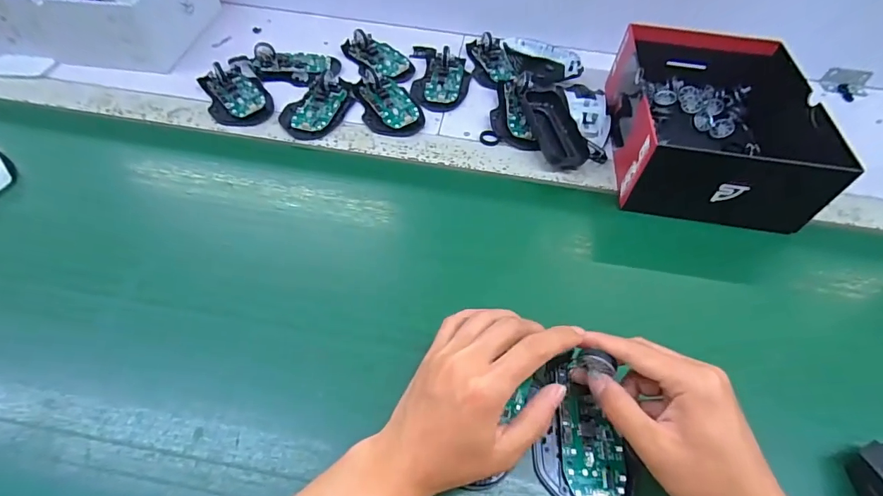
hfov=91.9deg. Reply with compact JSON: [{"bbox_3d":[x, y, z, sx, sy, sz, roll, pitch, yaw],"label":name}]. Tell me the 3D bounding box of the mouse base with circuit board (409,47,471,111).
[{"bbox_3d":[0.000,-0.247,0.586,0.078,0.024,0.141,0,55,-3],"label":"mouse base with circuit board"}]

